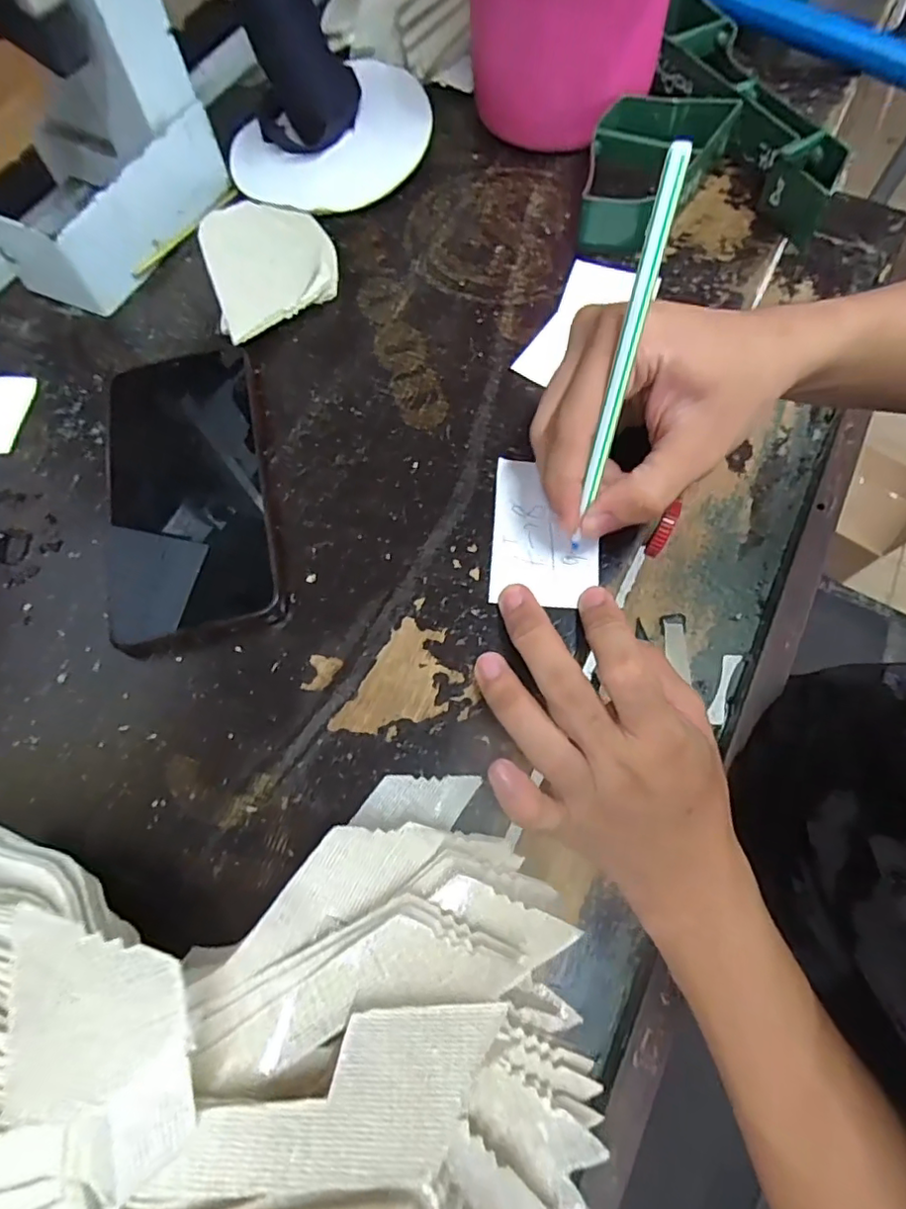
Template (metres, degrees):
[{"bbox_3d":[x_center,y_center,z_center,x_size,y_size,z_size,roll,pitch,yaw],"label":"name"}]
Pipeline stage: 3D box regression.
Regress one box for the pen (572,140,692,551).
[{"bbox_3d":[0.063,-0.085,0.221,0.006,0.141,0.010,15,32,9],"label":"pen"}]

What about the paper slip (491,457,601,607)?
[{"bbox_3d":[0.043,-0.035,0.273,0.047,0.004,0.075,4,67,5],"label":"paper slip"}]

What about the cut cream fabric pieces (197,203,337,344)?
[{"bbox_3d":[-0.107,-0.202,0.347,0.072,0.014,0.106,-17,67,-4],"label":"cut cream fabric pieces"}]

